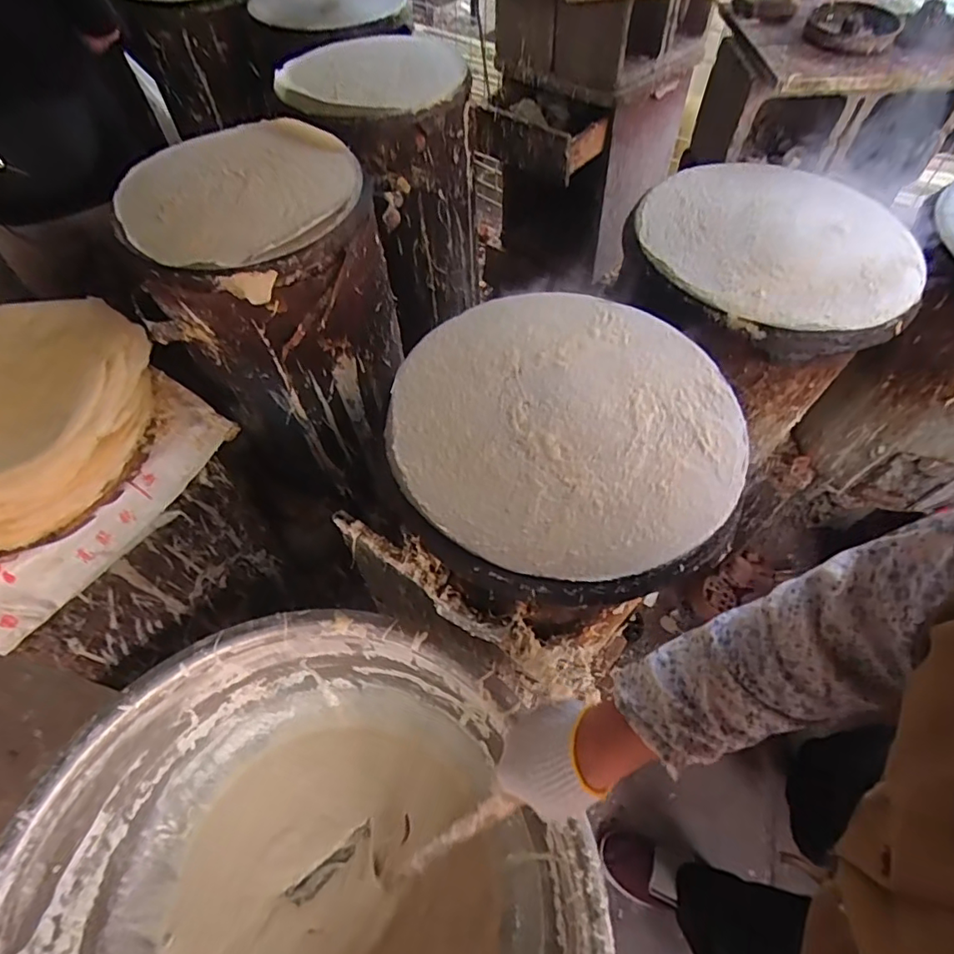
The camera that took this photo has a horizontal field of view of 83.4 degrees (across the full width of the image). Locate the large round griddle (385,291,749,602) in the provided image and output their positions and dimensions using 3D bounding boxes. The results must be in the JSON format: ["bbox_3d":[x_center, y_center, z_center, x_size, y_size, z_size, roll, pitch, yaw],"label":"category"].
[{"bbox_3d":[0.093,-0.058,0.574,0.360,0.037,0.365,-1,58,1],"label":"large round griddle"}]

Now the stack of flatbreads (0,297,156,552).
[{"bbox_3d":[-0.670,-0.090,0.802,0.388,0.153,0.343,-32,62,-17],"label":"stack of flatbreads"}]

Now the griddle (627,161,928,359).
[{"bbox_3d":[0.418,-0.322,0.738,0.363,0.048,0.358,-1,58,1],"label":"griddle"}]

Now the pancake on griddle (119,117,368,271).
[{"bbox_3d":[-0.362,-0.448,0.826,0.339,0.030,0.359,-1,58,1],"label":"pancake on griddle"}]

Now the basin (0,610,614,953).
[{"bbox_3d":[-0.175,0.472,0.575,0.548,0.234,0.555,16,59,12],"label":"basin"}]

